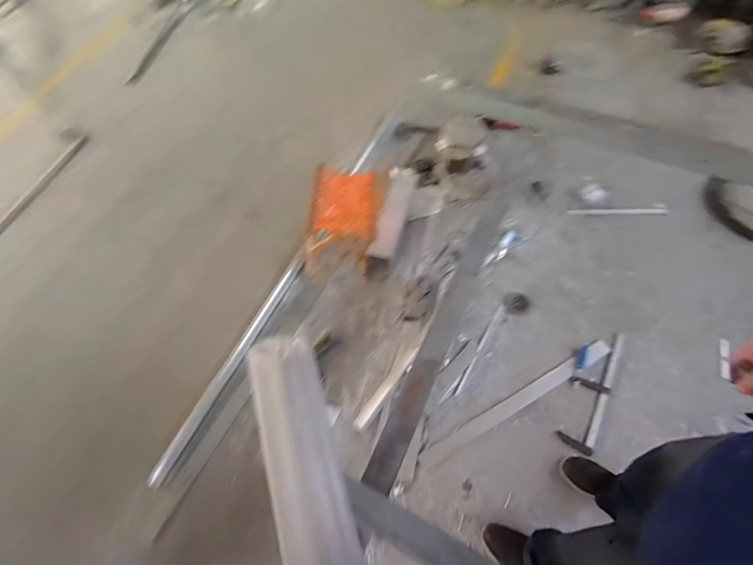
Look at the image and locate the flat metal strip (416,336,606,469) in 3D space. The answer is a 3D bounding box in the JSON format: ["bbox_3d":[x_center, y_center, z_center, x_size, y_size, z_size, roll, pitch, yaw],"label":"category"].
[{"bbox_3d":[0.509,0.404,1.377,0.762,0.016,0.055,-28,63,-11],"label":"flat metal strip"}]

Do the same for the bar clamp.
[{"bbox_3d":[0.749,0.353,1.377,0.125,0.026,0.461,25,66,16],"label":"bar clamp"}]

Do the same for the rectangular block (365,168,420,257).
[{"bbox_3d":[0.082,-0.328,1.913,0.135,0.048,0.431,23,104,15],"label":"rectangular block"}]

